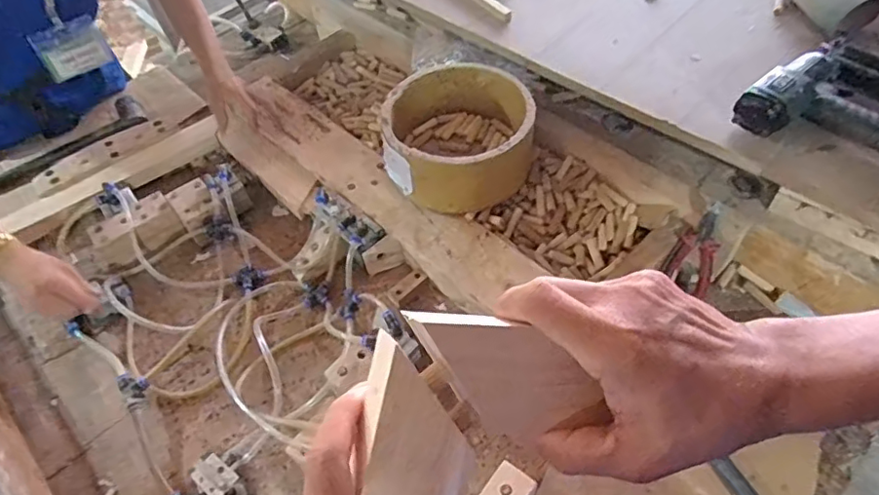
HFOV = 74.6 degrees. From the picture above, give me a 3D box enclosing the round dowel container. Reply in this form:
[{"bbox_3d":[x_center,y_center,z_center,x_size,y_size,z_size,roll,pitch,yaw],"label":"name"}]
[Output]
[{"bbox_3d":[0.034,-0.169,0.877,0.222,0.109,0.205,-3,52,3],"label":"round dowel container"}]

